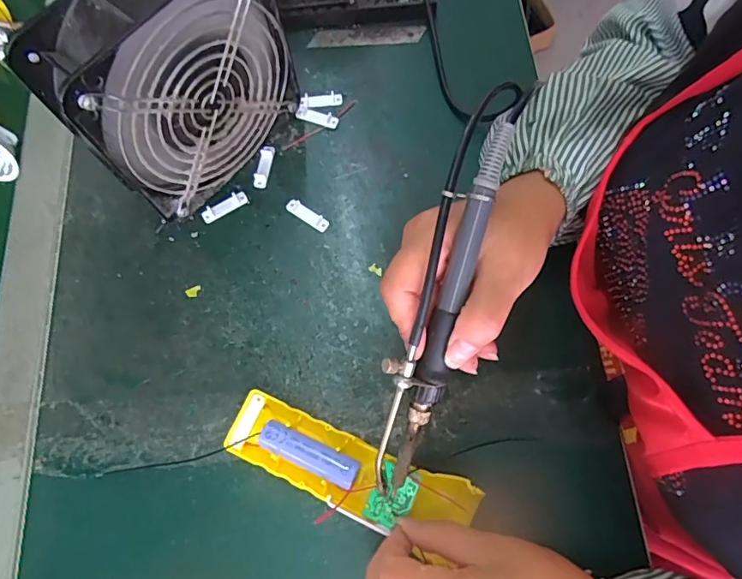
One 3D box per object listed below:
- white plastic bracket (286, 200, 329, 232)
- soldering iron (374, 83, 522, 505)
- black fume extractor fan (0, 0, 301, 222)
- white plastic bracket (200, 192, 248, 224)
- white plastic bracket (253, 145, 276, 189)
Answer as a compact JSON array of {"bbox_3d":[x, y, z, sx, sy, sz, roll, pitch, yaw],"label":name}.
[{"bbox_3d":[-0.049,-0.058,0.383,0.037,0.004,0.010,32,75,12],"label":"white plastic bracket"},{"bbox_3d":[0.034,0.006,0.255,0.028,0.029,0.215,15,100,8],"label":"soldering iron"},{"bbox_3d":[-0.125,-0.137,0.335,0.062,0.150,0.149,35,76,13],"label":"black fume extractor fan"},{"bbox_3d":[-0.116,-0.066,0.390,0.037,0.005,0.011,-29,72,-7],"label":"white plastic bracket"},{"bbox_3d":[-0.087,-0.101,0.399,0.013,0.006,0.035,8,72,5],"label":"white plastic bracket"}]

